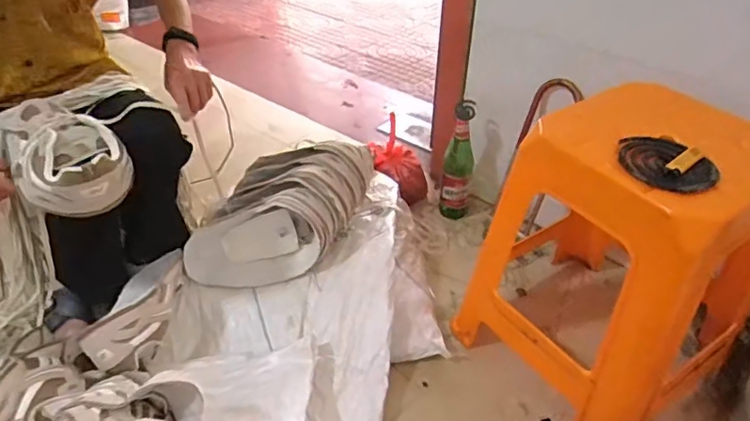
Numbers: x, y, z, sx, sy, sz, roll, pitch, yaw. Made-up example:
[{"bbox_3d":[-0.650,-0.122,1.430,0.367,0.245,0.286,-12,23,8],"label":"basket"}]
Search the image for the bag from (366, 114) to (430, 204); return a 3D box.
[{"bbox_3d":[0.060,-0.115,1.392,0.131,0.155,0.166,-27,47,-30],"label":"bag"}]

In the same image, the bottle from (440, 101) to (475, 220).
[{"bbox_3d":[0.196,-0.110,1.280,0.070,0.280,0.084,9,40,9],"label":"bottle"}]

